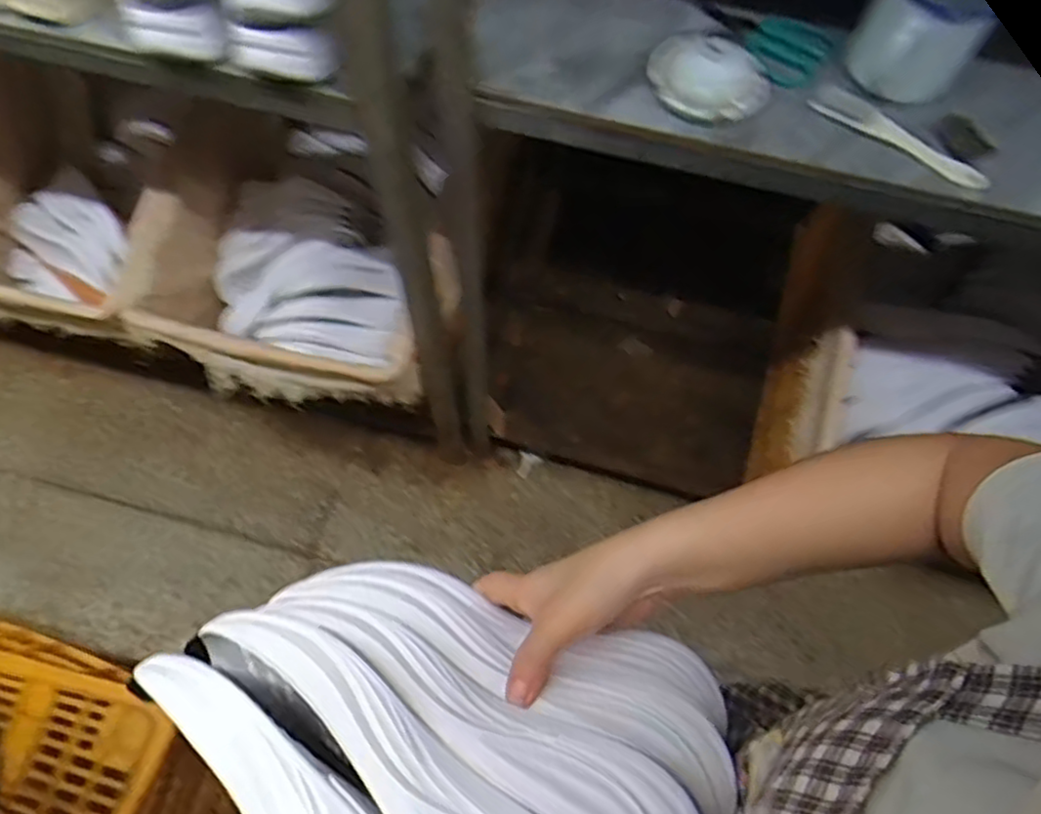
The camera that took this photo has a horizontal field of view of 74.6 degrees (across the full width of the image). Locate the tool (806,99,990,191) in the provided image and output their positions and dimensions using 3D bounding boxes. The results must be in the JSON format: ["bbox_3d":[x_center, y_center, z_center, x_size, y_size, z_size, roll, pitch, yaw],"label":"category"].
[{"bbox_3d":[0.339,-0.239,0.612,0.164,0.016,0.028,36,69,14],"label":"tool"}]

